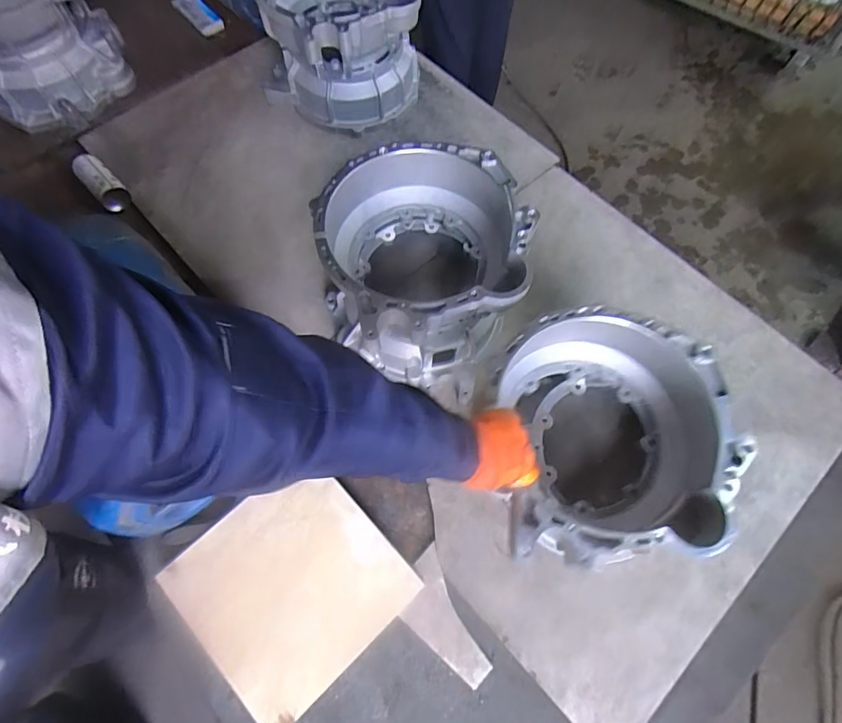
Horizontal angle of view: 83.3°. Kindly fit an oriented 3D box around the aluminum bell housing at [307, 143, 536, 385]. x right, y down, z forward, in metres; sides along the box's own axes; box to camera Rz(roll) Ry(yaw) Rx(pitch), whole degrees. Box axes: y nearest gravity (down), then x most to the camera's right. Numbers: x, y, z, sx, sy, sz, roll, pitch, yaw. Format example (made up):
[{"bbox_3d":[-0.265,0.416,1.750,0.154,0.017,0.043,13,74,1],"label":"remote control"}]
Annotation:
[{"bbox_3d":[0.001,-0.172,0.828,0.321,0.218,0.331,1,67,-2],"label":"aluminum bell housing"}]

